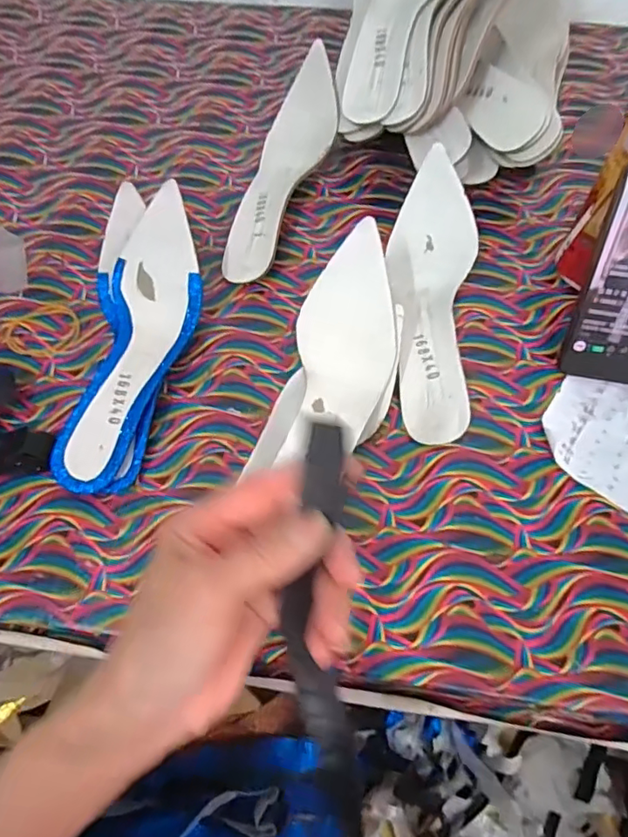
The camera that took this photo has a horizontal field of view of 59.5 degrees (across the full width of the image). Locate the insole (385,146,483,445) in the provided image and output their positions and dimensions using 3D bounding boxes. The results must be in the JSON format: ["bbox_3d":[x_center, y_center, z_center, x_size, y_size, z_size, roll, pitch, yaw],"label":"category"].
[{"bbox_3d":[0.098,-0.105,0.461,0.074,0.066,0.244,7,64,4],"label":"insole"}]

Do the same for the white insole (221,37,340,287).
[{"bbox_3d":[-0.028,-0.241,0.525,0.073,0.067,0.245,12,65,7],"label":"white insole"}]

